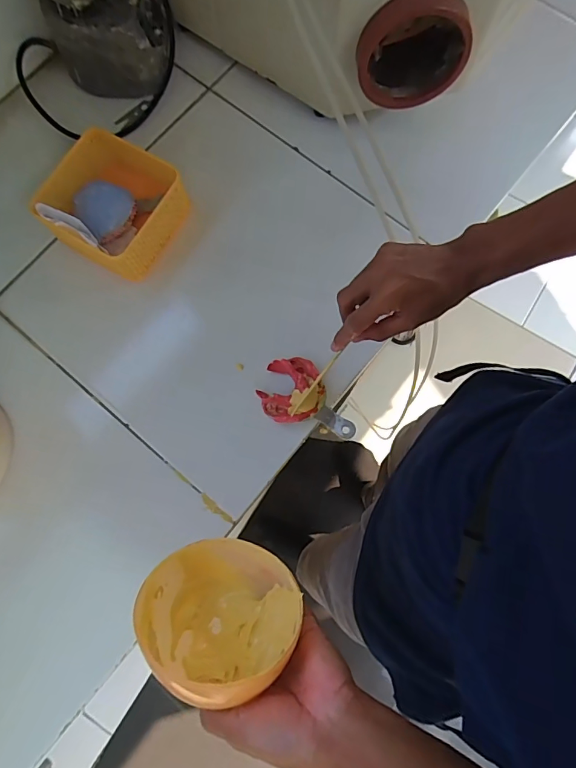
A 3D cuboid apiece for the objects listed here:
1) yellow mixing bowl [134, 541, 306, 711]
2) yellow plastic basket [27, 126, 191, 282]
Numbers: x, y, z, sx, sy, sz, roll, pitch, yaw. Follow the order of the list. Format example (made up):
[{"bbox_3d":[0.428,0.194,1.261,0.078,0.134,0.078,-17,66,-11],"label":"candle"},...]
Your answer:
[{"bbox_3d":[-0.049,0.188,0.353,0.117,0.068,0.116,0,79,1],"label":"yellow mixing bowl"},{"bbox_3d":[-0.207,-0.207,0.519,0.148,0.068,0.138,30,80,6],"label":"yellow plastic basket"}]

